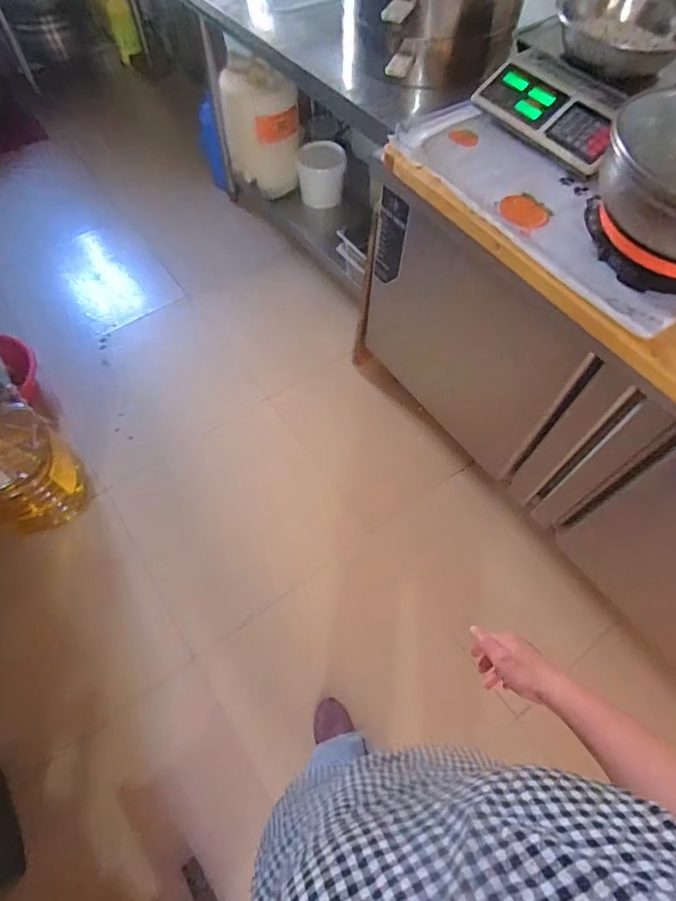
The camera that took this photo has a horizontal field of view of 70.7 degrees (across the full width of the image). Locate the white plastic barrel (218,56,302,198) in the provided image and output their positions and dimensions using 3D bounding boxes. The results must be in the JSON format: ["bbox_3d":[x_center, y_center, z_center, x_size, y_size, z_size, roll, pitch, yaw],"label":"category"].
[{"bbox_3d":[-0.251,-1.062,1.570,0.233,0.351,0.225,-10,63,-6],"label":"white plastic barrel"}]

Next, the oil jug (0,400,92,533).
[{"bbox_3d":[-0.829,0.032,1.186,0.272,0.417,0.223,-32,67,-16],"label":"oil jug"}]

